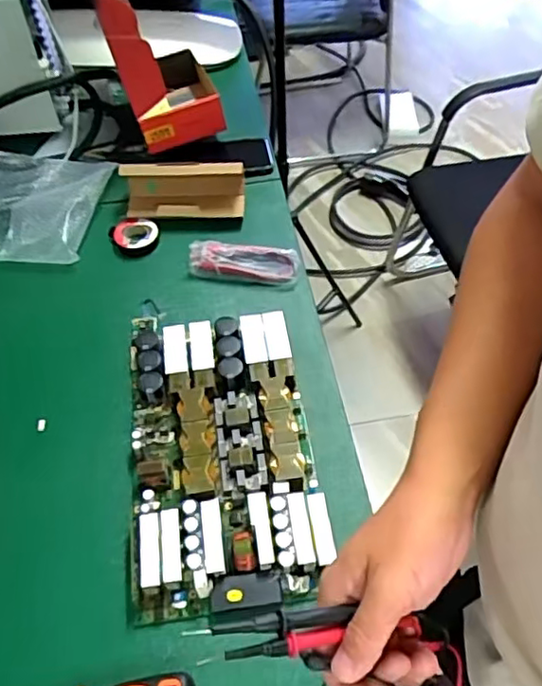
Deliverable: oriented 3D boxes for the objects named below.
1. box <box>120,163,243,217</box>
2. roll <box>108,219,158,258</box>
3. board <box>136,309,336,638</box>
[{"bbox_3d":[-0.128,-0.222,0.913,0.176,0.068,0.069,-1,53,-1],"label":"box"},{"bbox_3d":[-0.195,-0.154,0.894,0.066,0.016,0.063,0,53,0],"label":"roll"},{"bbox_3d":[-0.056,0.102,0.689,0.197,0.039,0.362,-5,54,-5],"label":"board"}]

